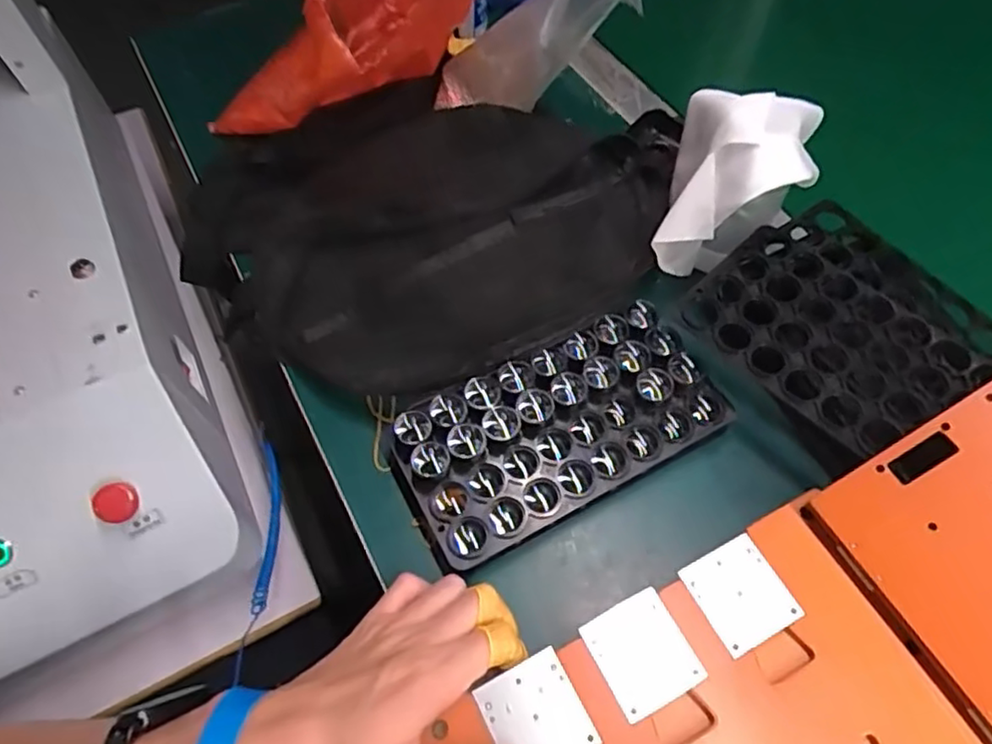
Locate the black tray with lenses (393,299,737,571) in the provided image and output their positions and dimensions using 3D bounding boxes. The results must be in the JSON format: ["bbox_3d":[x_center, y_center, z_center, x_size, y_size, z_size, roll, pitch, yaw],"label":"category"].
[{"bbox_3d":[0.039,0.032,0.395,0.190,0.026,0.096,-25,62,-12],"label":"black tray with lenses"}]

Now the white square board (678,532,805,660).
[{"bbox_3d":[0.125,0.113,0.332,0.044,0.004,0.047,-25,62,-12],"label":"white square board"}]

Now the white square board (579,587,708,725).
[{"bbox_3d":[0.072,0.138,0.320,0.044,0.004,0.048,-25,62,-12],"label":"white square board"}]

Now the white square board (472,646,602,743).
[{"bbox_3d":[0.019,0.164,0.307,0.044,0.004,0.048,-25,62,-12],"label":"white square board"}]

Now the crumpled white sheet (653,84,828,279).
[{"bbox_3d":[0.156,-0.119,0.432,0.079,0.101,0.082,15,61,10],"label":"crumpled white sheet"}]

